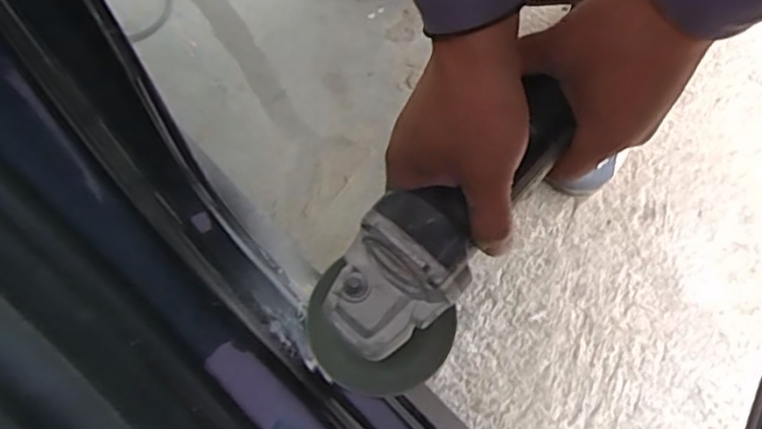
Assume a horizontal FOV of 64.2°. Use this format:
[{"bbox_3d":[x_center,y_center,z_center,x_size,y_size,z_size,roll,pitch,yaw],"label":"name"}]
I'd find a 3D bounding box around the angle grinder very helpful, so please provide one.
[{"bbox_3d":[0.032,0.017,0.372,0.094,0.075,0.228,38,101,11],"label":"angle grinder"}]

